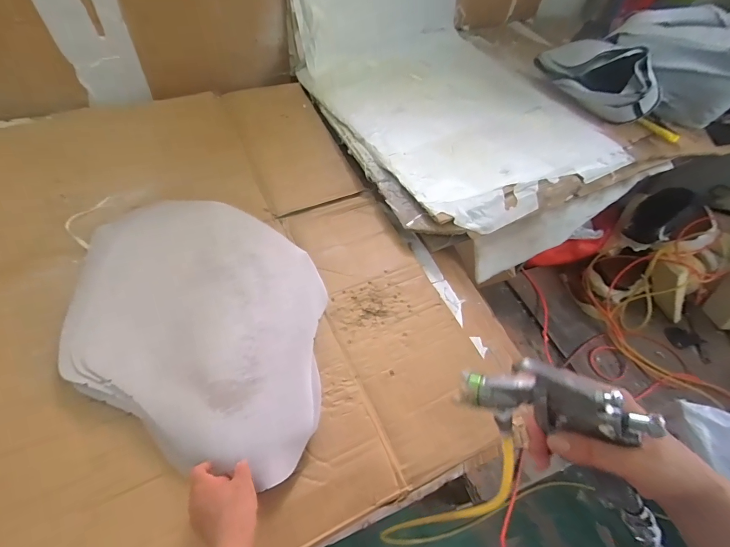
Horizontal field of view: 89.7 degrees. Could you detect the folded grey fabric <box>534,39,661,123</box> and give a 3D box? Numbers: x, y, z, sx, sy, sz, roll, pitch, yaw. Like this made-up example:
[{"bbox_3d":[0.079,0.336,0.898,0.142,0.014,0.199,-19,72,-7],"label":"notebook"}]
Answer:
[{"bbox_3d":[0.621,-0.540,0.982,0.114,0.130,0.319,-27,61,-25],"label":"folded grey fabric"}]

